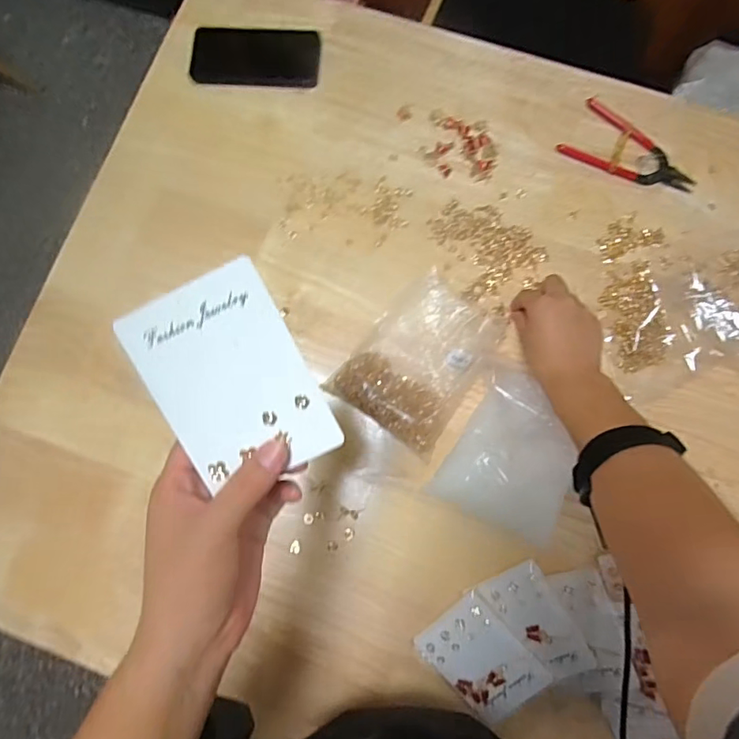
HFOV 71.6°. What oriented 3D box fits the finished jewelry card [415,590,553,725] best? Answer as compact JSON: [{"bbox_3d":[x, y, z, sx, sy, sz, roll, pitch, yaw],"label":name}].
[{"bbox_3d":[0.108,0.276,0.486,0.081,0.006,0.107,-44,85,8],"label":"finished jewelry card"}]

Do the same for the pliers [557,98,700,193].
[{"bbox_3d":[0.298,-0.243,0.582,0.149,0.007,0.074,34,84,7],"label":"pliers"}]

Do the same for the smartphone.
[{"bbox_3d":[-0.139,-0.384,0.628,0.156,0.006,0.079,4,81,3],"label":"smartphone"}]

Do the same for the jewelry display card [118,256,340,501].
[{"bbox_3d":[-0.071,0.007,0.263,0.078,0.005,0.105,-26,99,5],"label":"jewelry display card"}]

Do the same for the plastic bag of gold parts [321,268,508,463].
[{"bbox_3d":[0.053,-0.014,0.539,0.122,0.027,0.165,35,84,8],"label":"plastic bag of gold parts"}]

